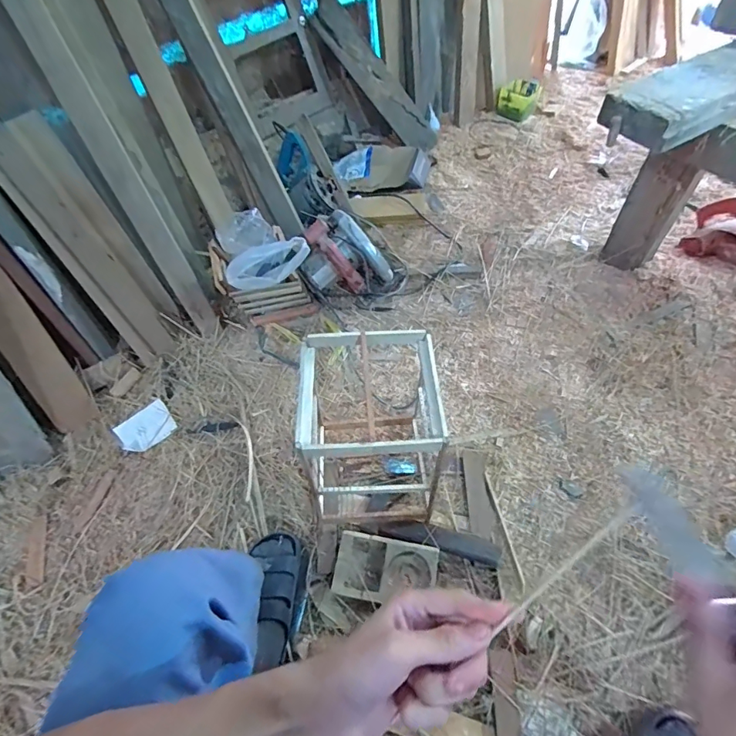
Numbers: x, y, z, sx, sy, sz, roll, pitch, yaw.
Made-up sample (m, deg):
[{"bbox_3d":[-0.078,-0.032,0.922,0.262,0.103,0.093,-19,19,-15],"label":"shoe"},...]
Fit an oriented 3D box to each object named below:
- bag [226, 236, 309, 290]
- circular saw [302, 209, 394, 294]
[{"bbox_3d":[-0.243,-0.254,1.101,0.215,0.098,0.078,-19,54,7],"label":"bag"},{"bbox_3d":[-0.064,-0.280,1.217,0.229,0.202,0.166,32,62,25],"label":"circular saw"}]

